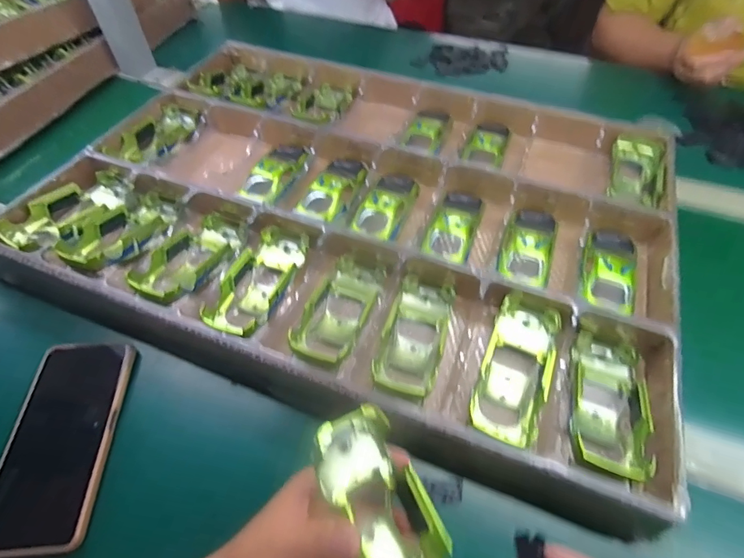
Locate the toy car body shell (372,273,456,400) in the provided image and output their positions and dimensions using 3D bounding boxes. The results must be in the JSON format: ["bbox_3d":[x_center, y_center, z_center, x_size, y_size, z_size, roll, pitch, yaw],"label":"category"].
[{"bbox_3d":[0.039,0.046,0.379,0.056,0.038,0.129,15,55,11],"label":"toy car body shell"}]

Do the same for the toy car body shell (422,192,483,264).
[{"bbox_3d":[0.088,-0.053,0.458,0.047,0.034,0.105,17,55,13],"label":"toy car body shell"}]

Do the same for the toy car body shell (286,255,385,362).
[{"bbox_3d":[-0.027,0.025,0.394,0.059,0.037,0.130,15,55,11],"label":"toy car body shell"}]

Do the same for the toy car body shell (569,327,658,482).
[{"bbox_3d":[0.194,0.098,0.351,0.054,0.043,0.131,18,56,13],"label":"toy car body shell"}]

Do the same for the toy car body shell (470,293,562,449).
[{"bbox_3d":[0.125,0.076,0.365,0.057,0.033,0.131,19,56,14],"label":"toy car body shell"}]

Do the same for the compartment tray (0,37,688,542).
[{"bbox_3d":[-0.012,-0.091,0.483,0.644,0.051,0.463,18,56,13],"label":"compartment tray"}]

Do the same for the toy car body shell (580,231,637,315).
[{"bbox_3d":[0.239,-0.008,0.428,0.050,0.032,0.115,18,56,13],"label":"toy car body shell"}]

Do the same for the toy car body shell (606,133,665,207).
[{"bbox_3d":[0.323,-0.133,0.518,0.057,0.029,0.107,20,56,14],"label":"toy car body shell"}]

